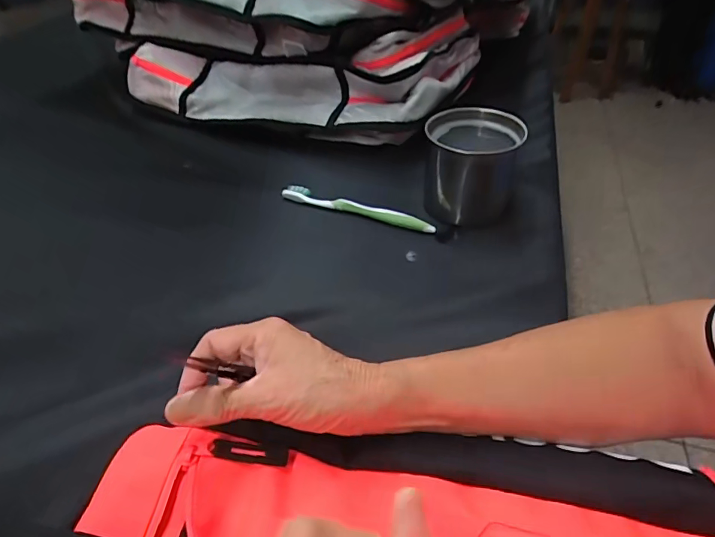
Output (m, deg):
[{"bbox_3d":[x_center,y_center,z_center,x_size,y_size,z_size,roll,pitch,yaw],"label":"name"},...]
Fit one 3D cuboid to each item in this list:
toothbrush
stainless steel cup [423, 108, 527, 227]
[{"bbox_3d":[-0.002,-0.070,0.534,0.186,0.016,0.010,16,46,18],"label":"toothbrush"},{"bbox_3d":[0.125,-0.117,0.521,0.096,0.093,0.106,8,44,10],"label":"stainless steel cup"}]

